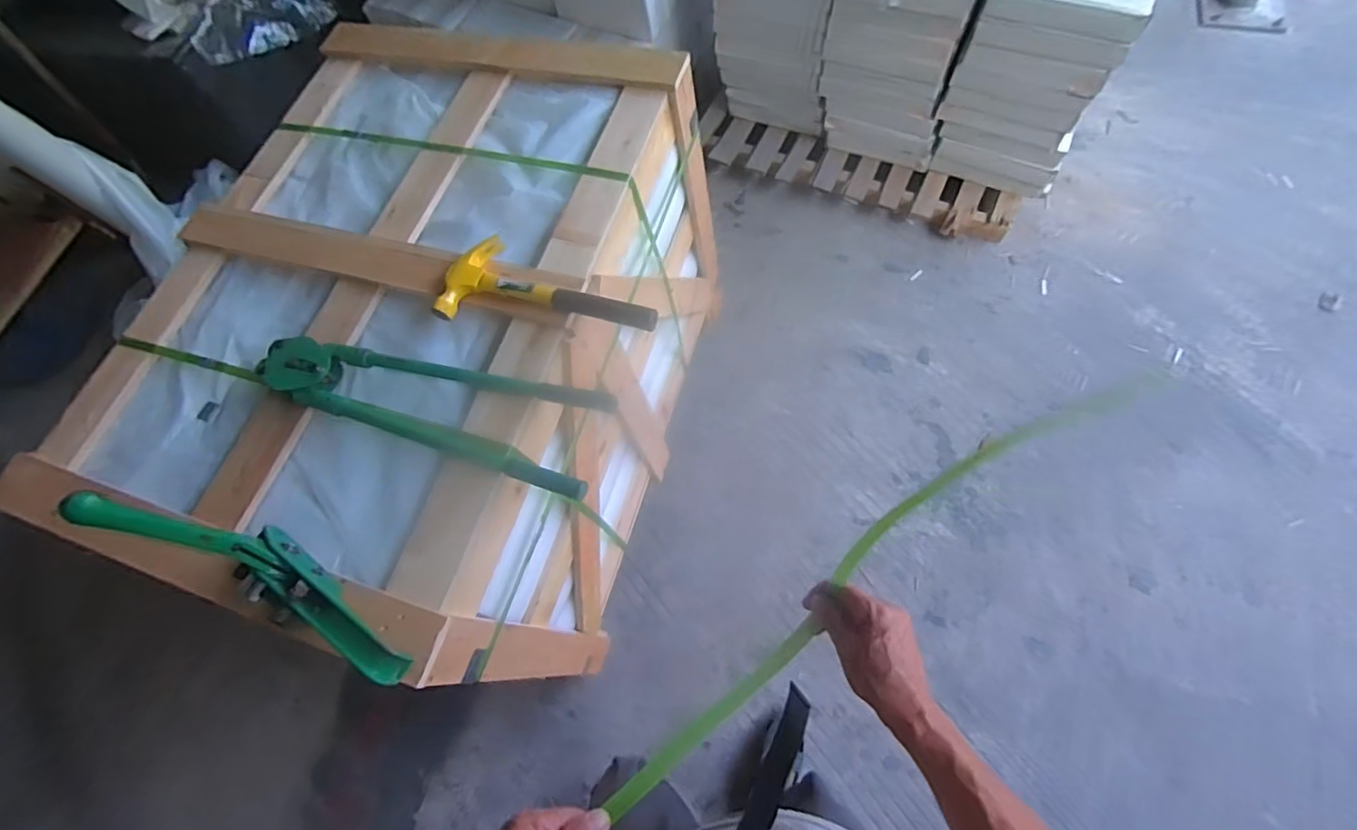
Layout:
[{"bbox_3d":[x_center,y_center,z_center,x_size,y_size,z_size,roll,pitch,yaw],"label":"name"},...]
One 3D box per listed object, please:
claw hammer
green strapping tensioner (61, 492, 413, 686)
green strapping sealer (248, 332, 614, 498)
[{"bbox_3d":[-0.175,-0.181,0.815,0.304,0.033,0.137,8,69,9],"label":"claw hammer"},{"bbox_3d":[-0.421,0.185,0.579,0.261,0.212,0.068,27,73,15],"label":"green strapping tensioner"},{"bbox_3d":[-0.346,-0.005,0.796,0.505,0.097,0.173,10,69,5],"label":"green strapping sealer"}]

